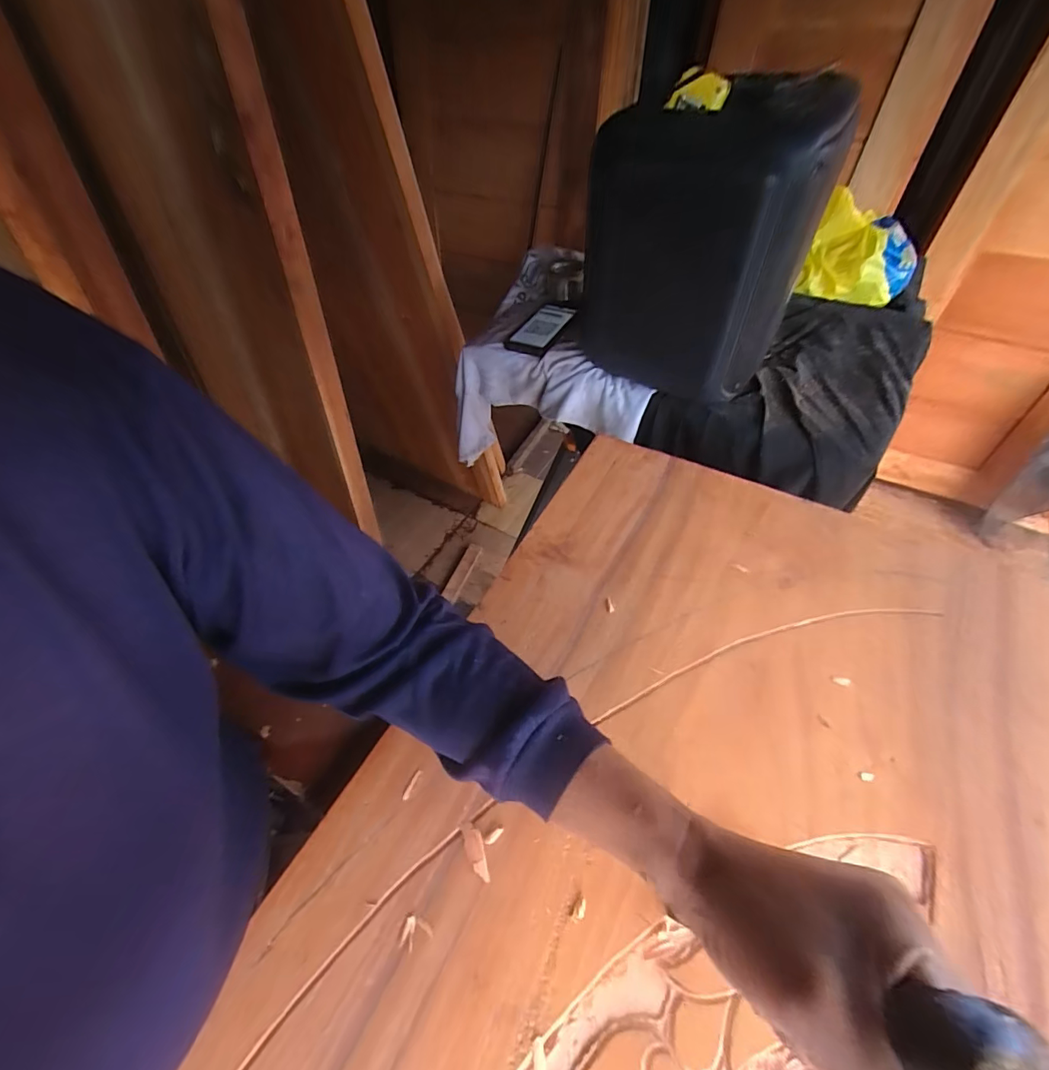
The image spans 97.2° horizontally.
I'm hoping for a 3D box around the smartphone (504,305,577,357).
[{"bbox_3d":[0.033,-0.385,0.859,0.084,0.011,0.166,18,55,17],"label":"smartphone"}]

